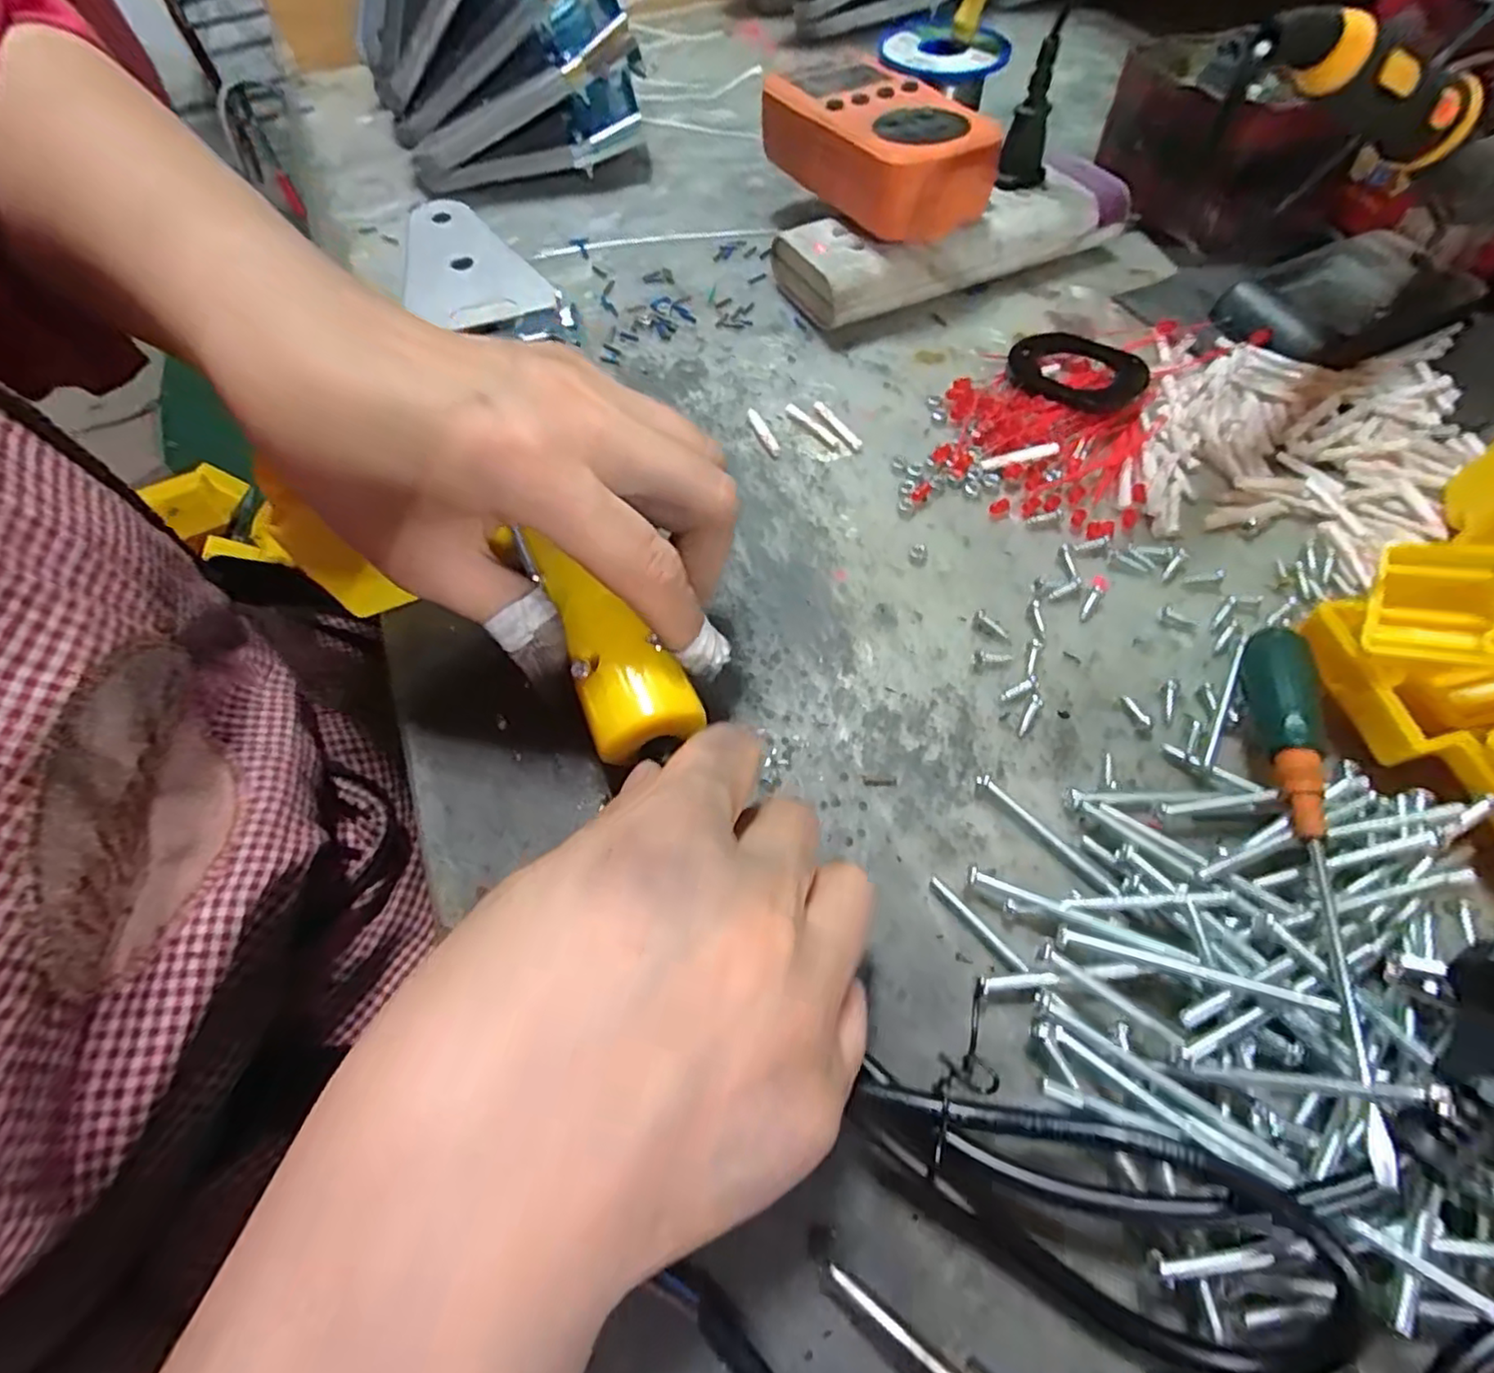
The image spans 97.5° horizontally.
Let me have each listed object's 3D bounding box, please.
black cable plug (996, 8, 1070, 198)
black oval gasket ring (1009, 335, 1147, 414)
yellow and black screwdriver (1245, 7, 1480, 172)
[{"bbox_3d":[0.134,-0.267,0.303,0.021,0.061,0.017,13,62,10],"label":"black cable plug"},{"bbox_3d":[0.144,-0.138,0.288,0.056,0.009,0.053,33,68,19],"label":"black oval gasket ring"},{"bbox_3d":[0.188,-0.177,0.194,0.123,0.022,0.016,-14,58,-30],"label":"yellow and black screwdriver"}]

